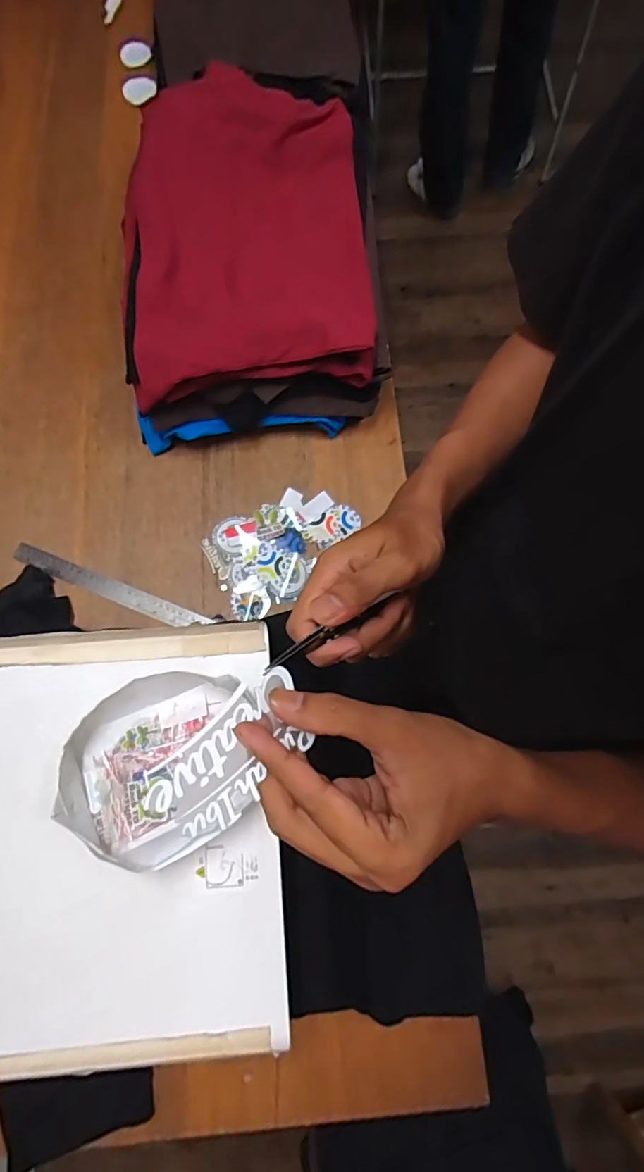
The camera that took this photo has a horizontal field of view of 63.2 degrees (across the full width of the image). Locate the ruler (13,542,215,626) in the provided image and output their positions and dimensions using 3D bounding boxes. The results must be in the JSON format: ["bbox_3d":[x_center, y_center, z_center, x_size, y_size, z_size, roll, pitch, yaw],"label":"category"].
[{"bbox_3d":[-0.297,0.004,0.736,0.294,0.005,0.029,21,80,5],"label":"ruler"}]

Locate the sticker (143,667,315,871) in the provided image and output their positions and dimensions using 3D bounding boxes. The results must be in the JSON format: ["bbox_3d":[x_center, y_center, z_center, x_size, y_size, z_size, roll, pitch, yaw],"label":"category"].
[{"bbox_3d":[-0.042,0.080,0.248,0.088,0.006,0.043,-37,83,-30],"label":"sticker"}]

